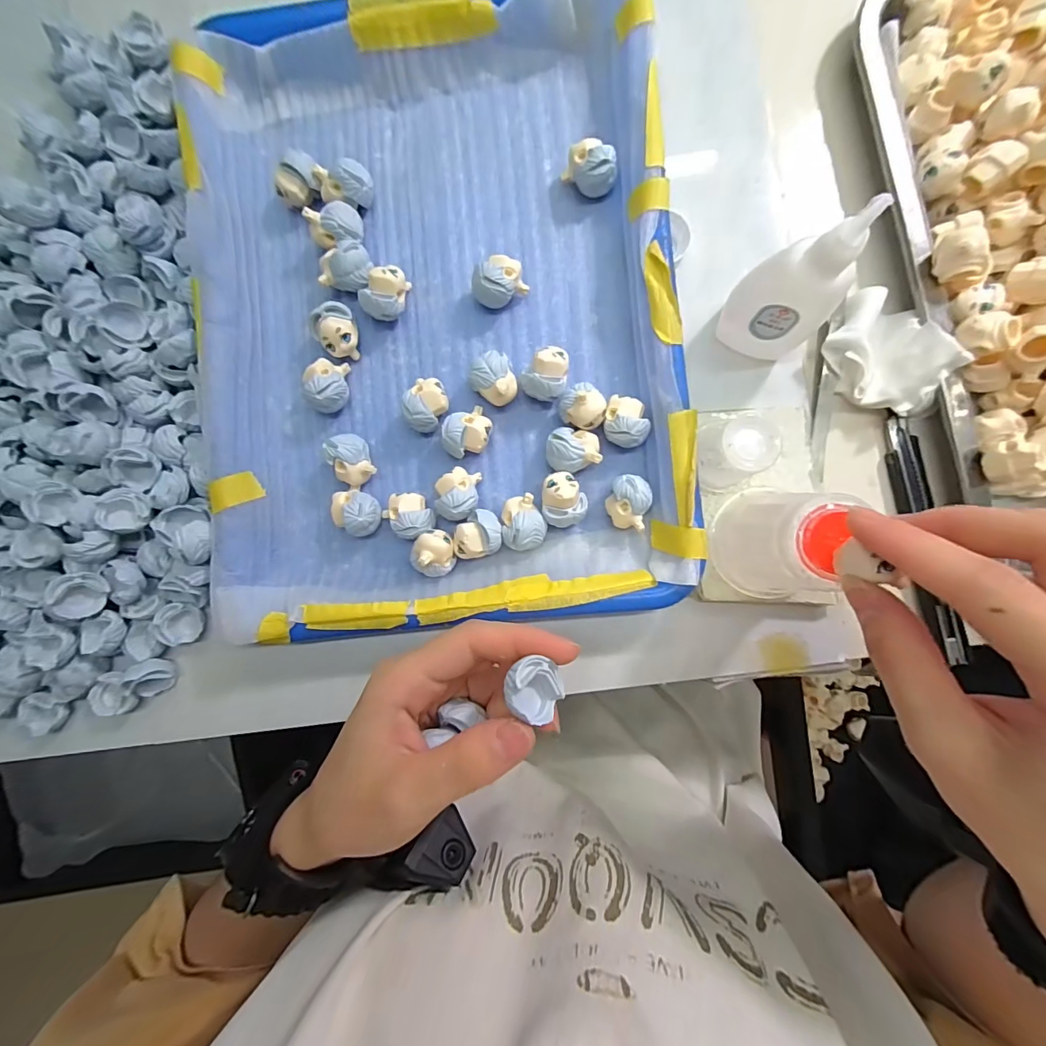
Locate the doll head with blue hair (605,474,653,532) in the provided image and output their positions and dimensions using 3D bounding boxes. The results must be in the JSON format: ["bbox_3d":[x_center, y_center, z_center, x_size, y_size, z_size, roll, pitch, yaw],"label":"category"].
[{"bbox_3d":[0.056,-0.011,0.239,0.023,0.022,0.027,20,91,3],"label":"doll head with blue hair"}]

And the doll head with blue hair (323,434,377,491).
[{"bbox_3d":[-0.093,-0.034,0.245,0.018,0.023,0.027,-22,88,3],"label":"doll head with blue hair"}]

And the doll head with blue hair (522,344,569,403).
[{"bbox_3d":[0.013,-0.079,0.242,0.023,0.022,0.026,12,90,4],"label":"doll head with blue hair"}]

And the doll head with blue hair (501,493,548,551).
[{"bbox_3d":[0.001,0.000,0.241,0.023,0.022,0.029,0,89,3],"label":"doll head with blue hair"}]

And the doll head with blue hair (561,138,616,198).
[{"bbox_3d":[0.038,-0.193,0.243,0.025,0.021,0.022,41,92,3],"label":"doll head with blue hair"}]

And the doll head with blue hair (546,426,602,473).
[{"bbox_3d":[0.027,-0.038,0.241,0.028,0.022,0.022,6,90,4],"label":"doll head with blue hair"}]

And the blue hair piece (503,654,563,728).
[{"bbox_3d":[0.005,0.062,0.167,0.023,0.019,0.019,37,93,4],"label":"blue hair piece"}]

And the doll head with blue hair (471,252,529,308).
[{"bbox_3d":[-0.013,-0.130,0.242,0.027,0.023,0.020,-30,88,3],"label":"doll head with blue hair"}]

